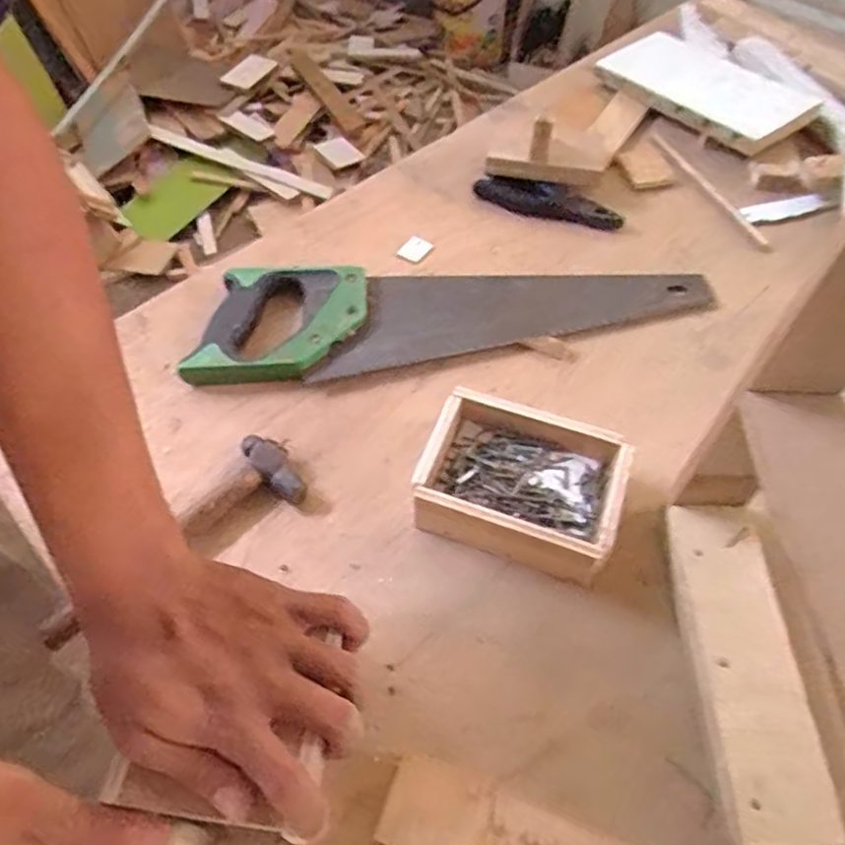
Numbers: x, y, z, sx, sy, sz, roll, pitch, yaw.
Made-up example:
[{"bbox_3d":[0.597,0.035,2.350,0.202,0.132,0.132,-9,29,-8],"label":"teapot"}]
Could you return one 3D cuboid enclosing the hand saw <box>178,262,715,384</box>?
[{"bbox_3d":[0.028,-0.086,0.568,0.419,0.023,0.114,-3,54,-2],"label":"hand saw"}]

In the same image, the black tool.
[{"bbox_3d":[0.119,-0.211,0.653,0.142,0.025,0.027,19,56,13],"label":"black tool"}]

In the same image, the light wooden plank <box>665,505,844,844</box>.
[{"bbox_3d":[0.180,0.133,0.390,0.055,0.019,0.183,-8,55,13],"label":"light wooden plank"}]

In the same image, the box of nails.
[{"bbox_3d":[0.067,0.039,0.458,0.131,0.041,0.097,18,58,14],"label":"box of nails"}]

